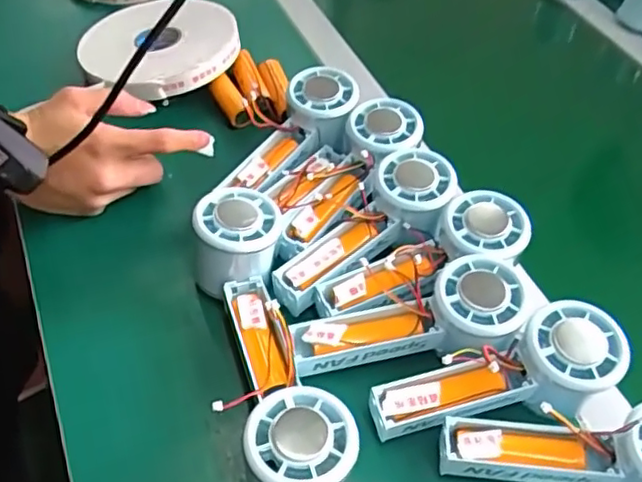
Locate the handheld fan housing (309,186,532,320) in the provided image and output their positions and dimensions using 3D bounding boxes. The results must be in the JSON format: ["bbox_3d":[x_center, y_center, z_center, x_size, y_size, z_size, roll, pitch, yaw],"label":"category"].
[{"bbox_3d":[0.069,0.015,0.420,0.148,0.049,0.051,-19,51,-15],"label":"handheld fan housing"}]

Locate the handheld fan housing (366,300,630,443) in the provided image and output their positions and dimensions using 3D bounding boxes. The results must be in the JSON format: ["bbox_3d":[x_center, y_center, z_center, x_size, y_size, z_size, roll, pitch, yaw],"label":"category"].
[{"bbox_3d":[0.106,0.088,0.370,0.148,0.058,0.057,-15,54,-17],"label":"handheld fan housing"}]

